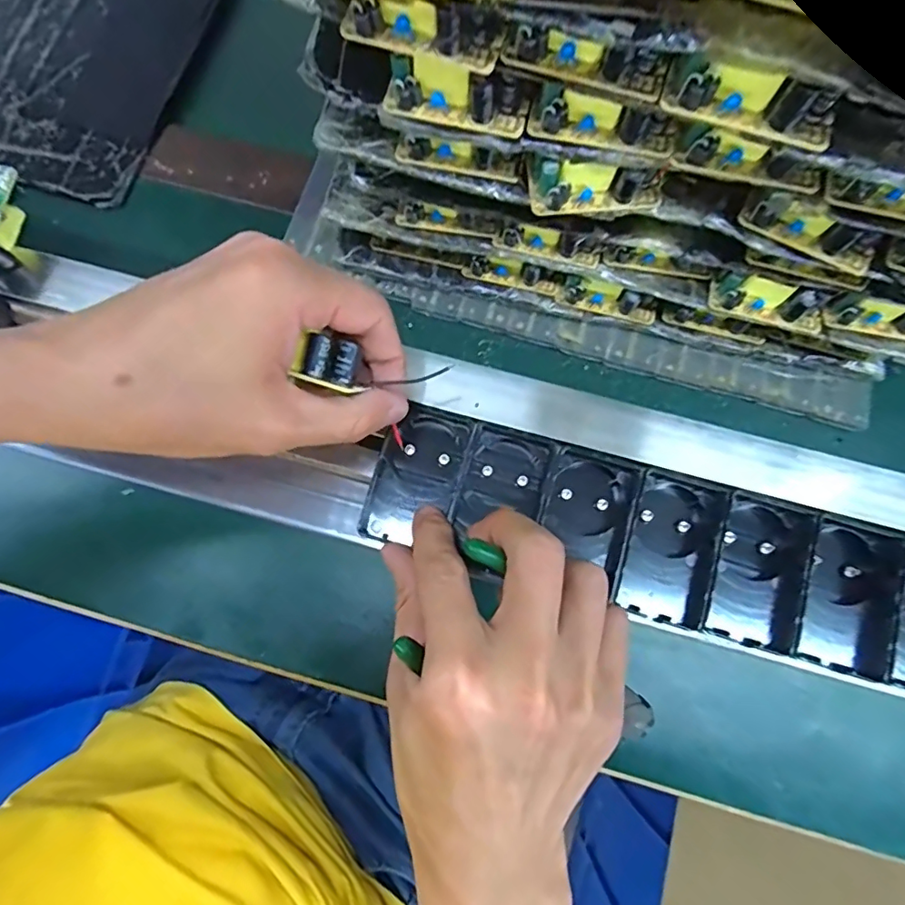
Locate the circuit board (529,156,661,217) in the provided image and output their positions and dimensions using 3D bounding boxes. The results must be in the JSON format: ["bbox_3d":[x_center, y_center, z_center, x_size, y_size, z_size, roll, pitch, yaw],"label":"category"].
[{"bbox_3d":[0.069,-0.127,0.256,0.062,0.022,0.021,8,77,2],"label":"circuit board"}]

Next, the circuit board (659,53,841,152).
[{"bbox_3d":[0.112,-0.132,0.196,0.063,0.019,0.018,18,78,4],"label":"circuit board"}]

